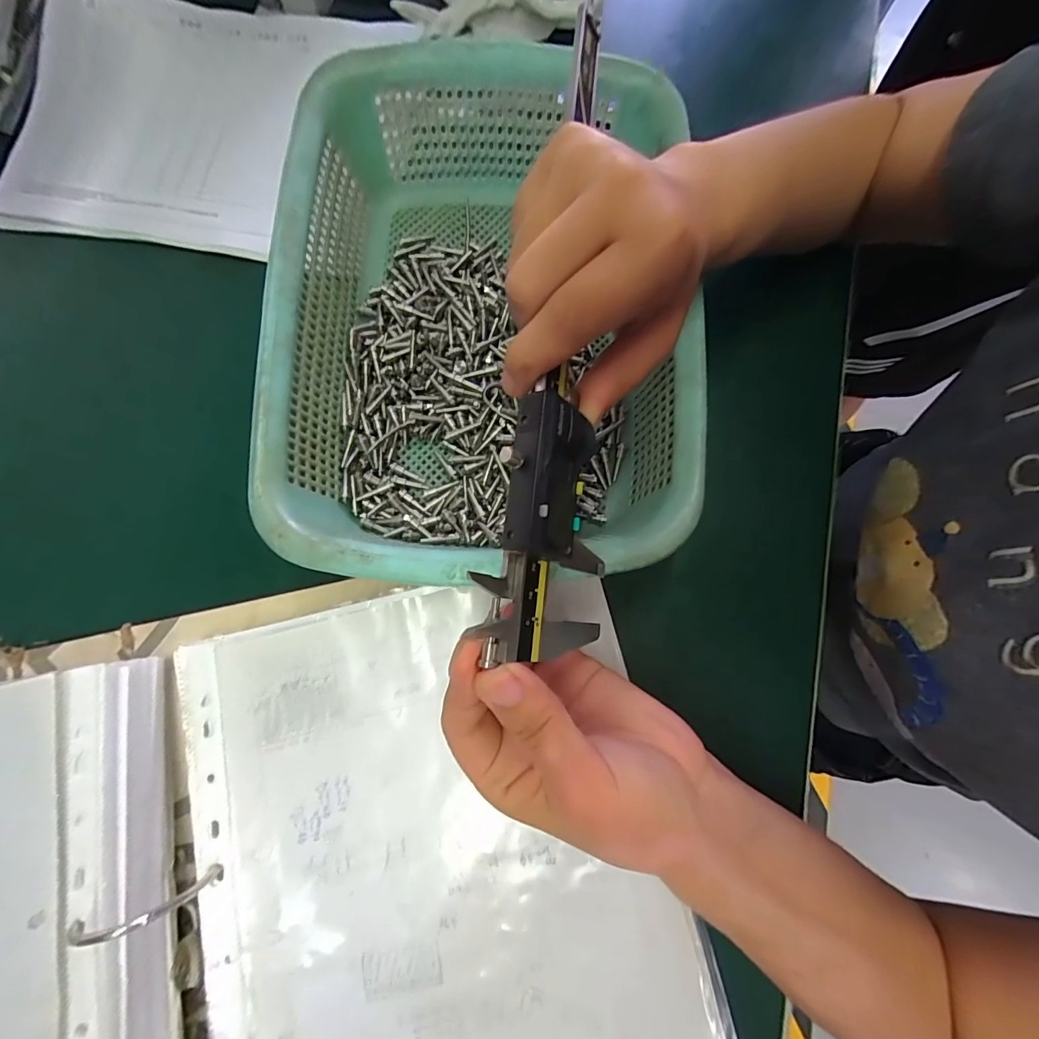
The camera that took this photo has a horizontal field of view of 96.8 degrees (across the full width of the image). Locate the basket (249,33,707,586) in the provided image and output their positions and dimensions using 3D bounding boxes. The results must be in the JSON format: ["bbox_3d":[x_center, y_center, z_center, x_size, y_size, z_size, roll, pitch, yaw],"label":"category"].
[{"bbox_3d":[-0.021,-0.112,0.264,0.219,0.068,0.295,-1,78,1],"label":"basket"}]

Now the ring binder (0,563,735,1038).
[{"bbox_3d":[-0.181,0.212,0.224,0.522,0.052,0.317,-12,78,-2],"label":"ring binder"}]

